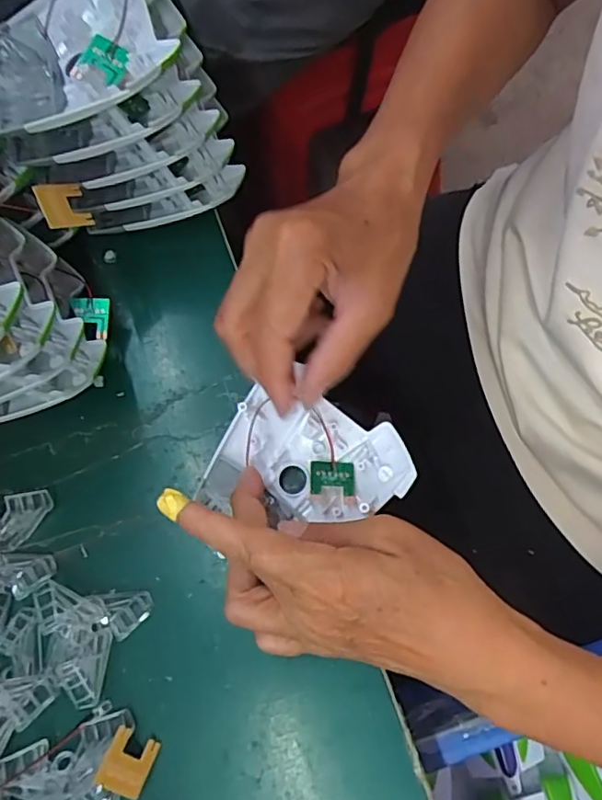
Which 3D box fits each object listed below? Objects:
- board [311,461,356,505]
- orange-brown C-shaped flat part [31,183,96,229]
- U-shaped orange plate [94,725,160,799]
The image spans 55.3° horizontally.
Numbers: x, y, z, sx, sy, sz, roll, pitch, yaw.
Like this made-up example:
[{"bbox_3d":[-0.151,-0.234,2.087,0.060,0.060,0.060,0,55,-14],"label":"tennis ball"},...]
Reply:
[{"bbox_3d":[0.017,0.044,0.314,0.024,0.005,0.025,1,61,1],"label":"board"},{"bbox_3d":[-0.131,-0.107,0.318,0.024,0.007,0.024,-24,88,-34],"label":"orange-brown C-shaped flat part"},{"bbox_3d":[-0.085,0.179,0.283,0.025,0.004,0.026,36,52,-18],"label":"U-shaped orange plate"}]

